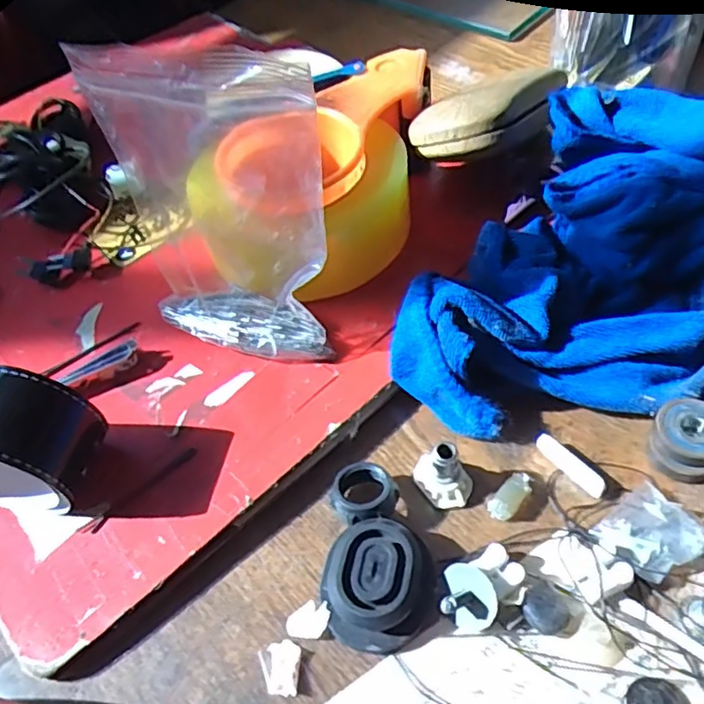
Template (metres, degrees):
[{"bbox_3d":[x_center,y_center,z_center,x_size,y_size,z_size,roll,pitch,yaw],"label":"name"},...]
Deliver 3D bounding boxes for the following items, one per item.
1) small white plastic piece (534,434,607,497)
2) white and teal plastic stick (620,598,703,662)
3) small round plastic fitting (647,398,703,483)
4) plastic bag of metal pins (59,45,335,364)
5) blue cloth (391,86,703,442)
[{"bbox_3d":[0.099,0.051,0.273,0.009,0.008,0.034,-37,58,-21],"label":"small white plastic piece"},{"bbox_3d":[0.126,0.109,0.224,0.052,0.005,0.005,32,62,26],"label":"white and teal plastic stick"},{"bbox_3d":[0.149,0.039,0.268,0.029,0.018,0.033,32,62,26],"label":"small round plastic fitting"},{"bbox_3d":[-0.062,-0.060,0.276,0.106,0.140,0.046,15,55,16],"label":"plastic bag of metal pins"},{"bbox_3d":[0.150,-0.062,0.310,0.148,0.069,0.272,30,61,25],"label":"blue cloth"}]

